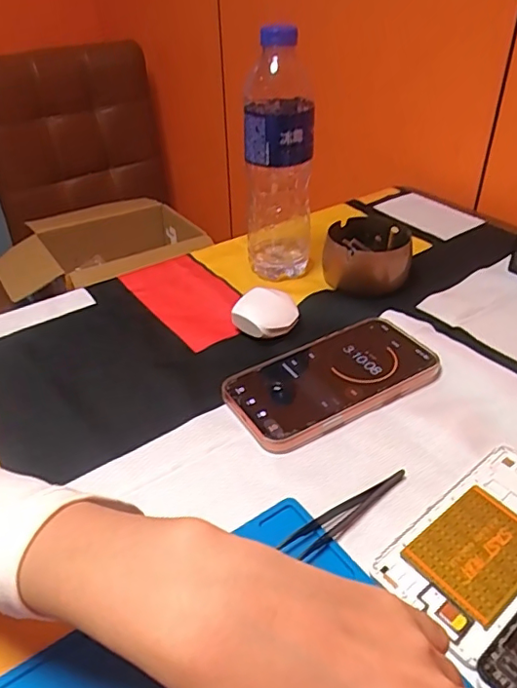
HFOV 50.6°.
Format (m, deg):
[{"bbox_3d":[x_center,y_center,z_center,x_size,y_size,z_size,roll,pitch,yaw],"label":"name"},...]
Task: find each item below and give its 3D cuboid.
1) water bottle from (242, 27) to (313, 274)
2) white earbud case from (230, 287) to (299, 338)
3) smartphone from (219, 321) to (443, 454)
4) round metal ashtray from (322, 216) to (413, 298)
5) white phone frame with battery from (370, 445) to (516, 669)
[{"bbox_3d":[0.020,-0.173,0.521,0.063,0.214,0.063,2,37,5],"label":"water bottle"},{"bbox_3d":[0.006,-0.029,0.487,0.057,0.020,0.056,-1,37,1],"label":"white earbud case"},{"bbox_3d":[0.057,0.027,0.430,0.164,0.014,0.081,-21,41,-24],"label":"smartphone"},{"bbox_3d":[0.110,-0.091,0.557,0.083,0.047,0.096,5,37,9],"label":"round metal ashtray"},{"bbox_3d":[0.137,0.111,0.320,0.140,0.004,0.067,-27,44,-30],"label":"white phone frame with battery"}]

